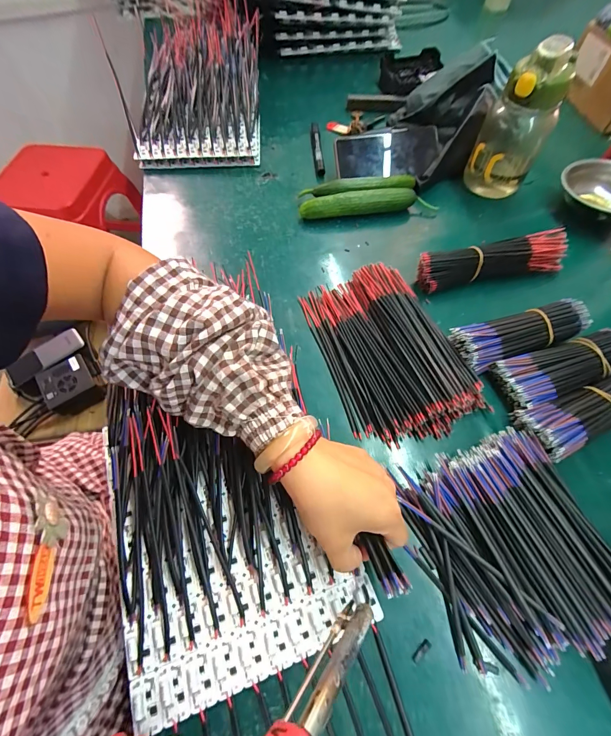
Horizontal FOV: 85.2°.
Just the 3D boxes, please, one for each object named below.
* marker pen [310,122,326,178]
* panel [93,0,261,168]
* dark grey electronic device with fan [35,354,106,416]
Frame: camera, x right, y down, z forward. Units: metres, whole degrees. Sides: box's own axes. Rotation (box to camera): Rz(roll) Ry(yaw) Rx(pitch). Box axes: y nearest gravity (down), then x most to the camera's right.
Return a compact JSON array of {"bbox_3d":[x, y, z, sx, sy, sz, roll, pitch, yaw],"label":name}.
[{"bbox_3d":[0.020,-0.374,0.565,0.015,0.017,0.127,-5,64,-1],"label":"marker pen"},{"bbox_3d":[-0.193,-0.518,0.596,0.217,0.100,0.382,-3,64,0],"label":"panel"},{"bbox_3d":[-0.396,0.032,0.562,0.081,0.046,0.084,-38,69,-16],"label":"dark grey electronic device with fan"}]

